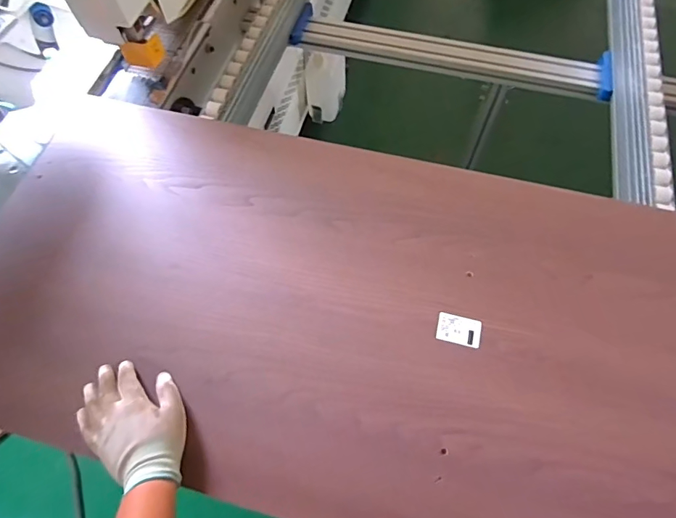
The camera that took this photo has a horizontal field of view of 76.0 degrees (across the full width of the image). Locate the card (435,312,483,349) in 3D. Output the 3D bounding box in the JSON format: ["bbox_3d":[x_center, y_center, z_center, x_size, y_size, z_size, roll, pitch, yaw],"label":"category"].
[{"bbox_3d":[0.173,0.101,0.618,0.062,0.004,0.043,12,65,6],"label":"card"}]

